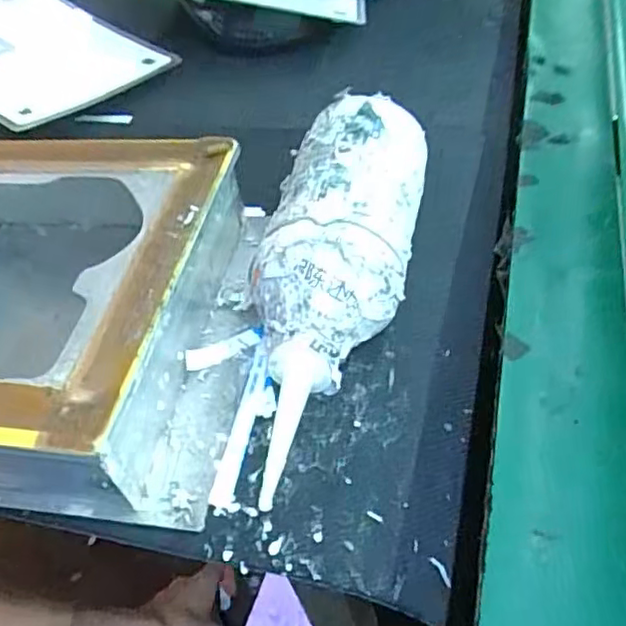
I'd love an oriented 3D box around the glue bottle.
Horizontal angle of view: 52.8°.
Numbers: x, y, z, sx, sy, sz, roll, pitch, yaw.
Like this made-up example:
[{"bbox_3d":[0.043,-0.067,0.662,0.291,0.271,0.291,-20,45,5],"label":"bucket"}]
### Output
[{"bbox_3d":[0.010,-0.017,0.305,0.070,0.067,0.220,6,52,14],"label":"glue bottle"}]

